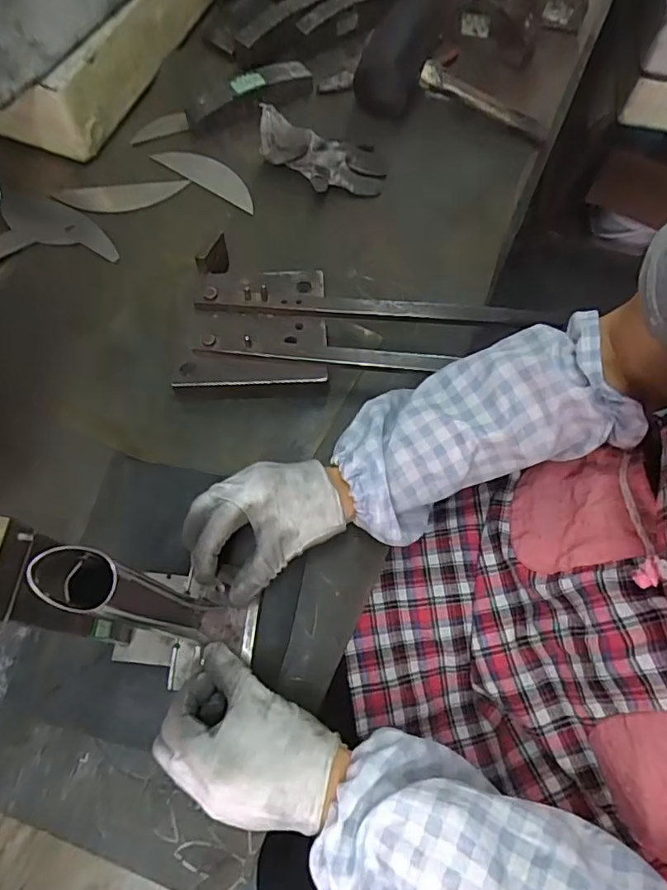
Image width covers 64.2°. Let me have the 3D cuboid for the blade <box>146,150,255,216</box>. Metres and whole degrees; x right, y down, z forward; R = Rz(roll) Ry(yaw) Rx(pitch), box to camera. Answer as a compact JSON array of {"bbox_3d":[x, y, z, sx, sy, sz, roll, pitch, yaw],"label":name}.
[{"bbox_3d":[-0.141,-0.312,0.610,0.139,0.006,0.042,33,69,11],"label":"blade"}]

